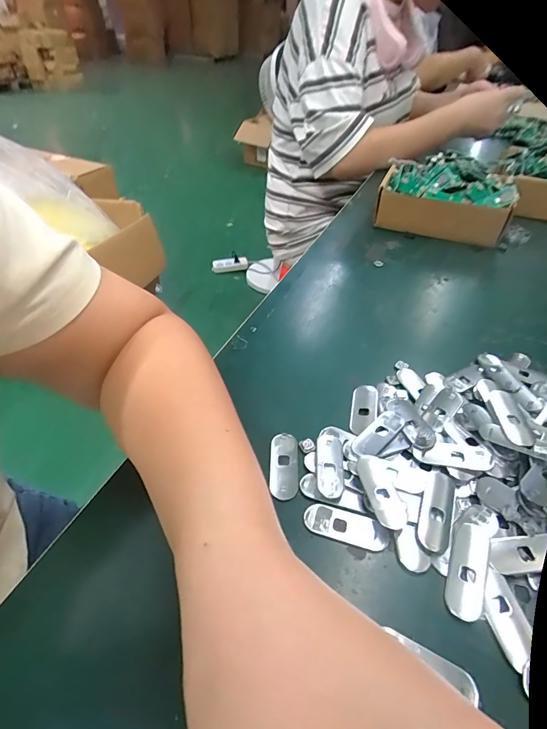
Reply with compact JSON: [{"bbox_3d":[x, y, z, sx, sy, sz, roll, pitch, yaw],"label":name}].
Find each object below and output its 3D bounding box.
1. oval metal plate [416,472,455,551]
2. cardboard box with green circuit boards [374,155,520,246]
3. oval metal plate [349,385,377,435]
[{"bbox_3d":[0.101,0.090,0.232,0.018,0.005,0.049,19,46,16],"label":"oval metal plate"},{"bbox_3d":[0.244,-0.244,0.545,0.174,0.087,0.106,14,45,12],"label":"cardboard box with green circuit boards"},{"bbox_3d":[0.070,0.034,0.294,0.020,0.004,0.047,-5,43,21],"label":"oval metal plate"}]

